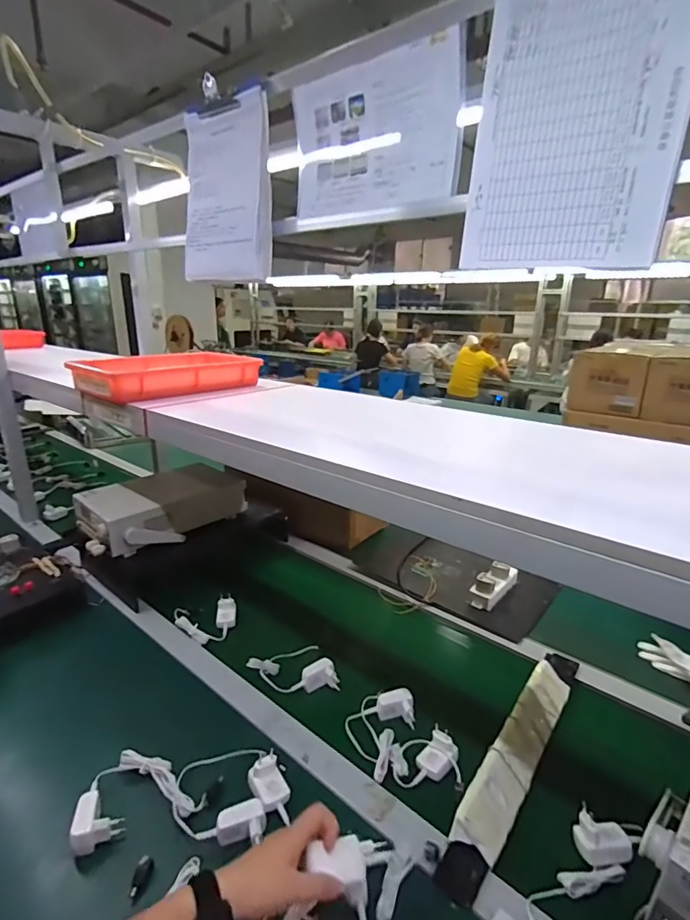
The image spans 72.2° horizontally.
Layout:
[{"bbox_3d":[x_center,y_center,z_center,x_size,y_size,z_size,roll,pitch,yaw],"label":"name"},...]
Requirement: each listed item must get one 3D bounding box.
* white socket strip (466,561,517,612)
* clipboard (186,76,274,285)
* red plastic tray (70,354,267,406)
[{"bbox_3d":[0.351,0.286,1.112,0.057,0.057,0.167,17,25,39],"label":"white socket strip"},{"bbox_3d":[-0.227,-0.488,0.874,0.214,0.290,0.065,18,26,41],"label":"clipboard"},{"bbox_3d":[-0.404,-0.196,1.087,0.228,0.068,0.378,16,25,38],"label":"red plastic tray"}]

